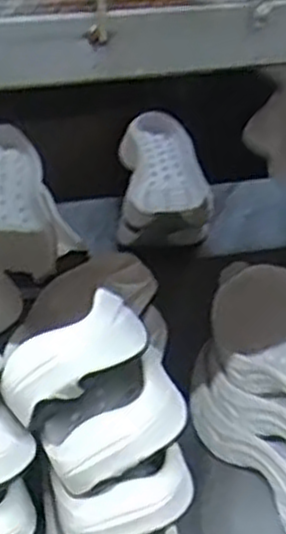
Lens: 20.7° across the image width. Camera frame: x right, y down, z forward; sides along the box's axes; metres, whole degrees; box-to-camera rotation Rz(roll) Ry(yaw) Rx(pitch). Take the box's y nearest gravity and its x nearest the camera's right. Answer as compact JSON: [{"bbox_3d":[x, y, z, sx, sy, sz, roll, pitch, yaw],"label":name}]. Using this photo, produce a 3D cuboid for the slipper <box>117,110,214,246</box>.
[{"bbox_3d":[0.029,-0.106,0.965,0.113,0.063,0.265,-1,30,0],"label":"slipper"}]

